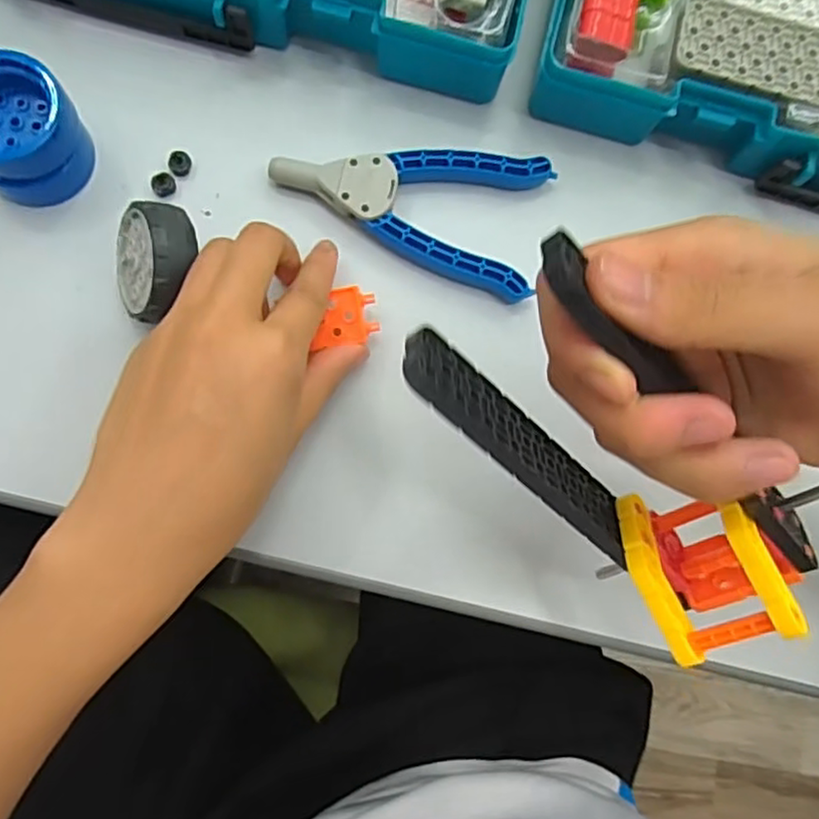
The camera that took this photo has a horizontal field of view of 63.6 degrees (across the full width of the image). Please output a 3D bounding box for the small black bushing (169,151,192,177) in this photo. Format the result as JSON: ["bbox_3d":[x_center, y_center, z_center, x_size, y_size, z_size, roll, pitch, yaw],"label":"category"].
[{"bbox_3d":[-0.109,-0.117,0.313,0.009,0.004,0.012,17,82,-2],"label":"small black bushing"}]

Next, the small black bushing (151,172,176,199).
[{"bbox_3d":[-0.115,-0.105,0.310,0.011,0.004,0.011,1,83,-4],"label":"small black bushing"}]

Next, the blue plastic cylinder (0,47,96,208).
[{"bbox_3d":[-0.170,-0.122,0.290,0.050,0.036,0.052,1,83,-4],"label":"blue plastic cylinder"}]

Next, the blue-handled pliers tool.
[{"bbox_3d":[0.004,-0.104,0.315,0.127,0.016,0.069,23,82,-1],"label":"blue-handled pliers tool"}]

